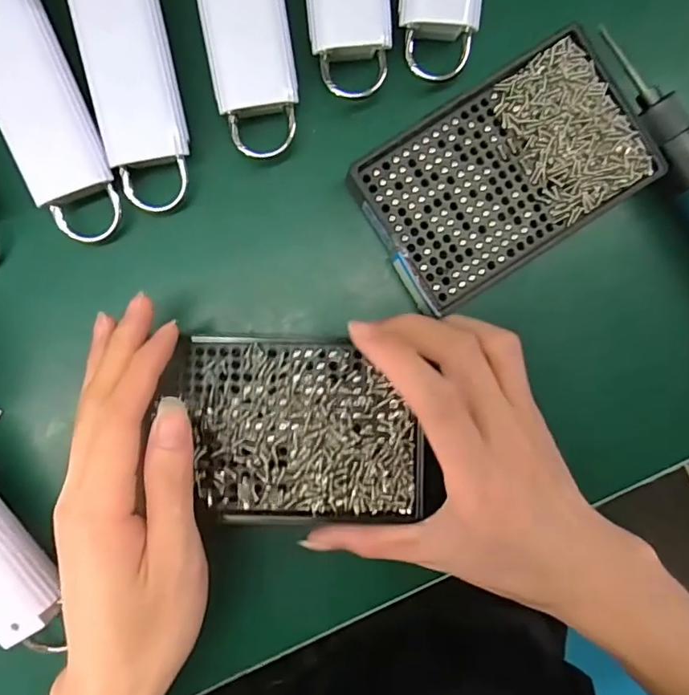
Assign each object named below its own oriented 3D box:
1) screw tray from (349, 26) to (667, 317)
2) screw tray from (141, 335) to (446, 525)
[{"bbox_3d":[0.081,-0.089,0.279,0.138,0.033,0.088,-32,92,0],"label":"screw tray"},{"bbox_3d":[-0.020,0.040,0.255,0.122,0.017,0.088,0,92,-1],"label":"screw tray"}]

